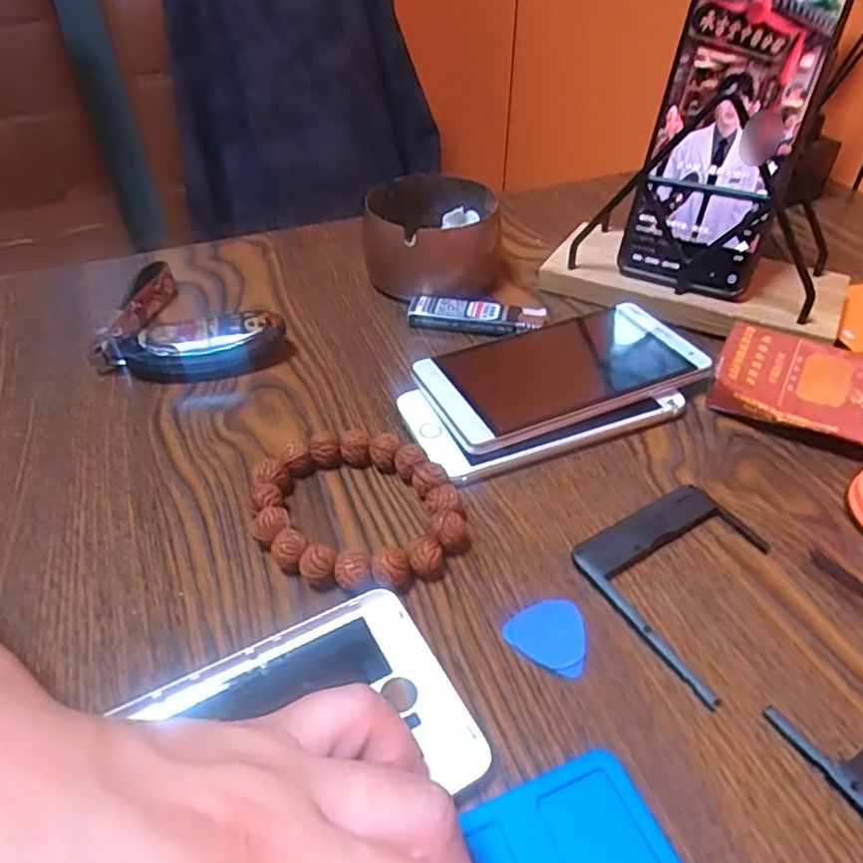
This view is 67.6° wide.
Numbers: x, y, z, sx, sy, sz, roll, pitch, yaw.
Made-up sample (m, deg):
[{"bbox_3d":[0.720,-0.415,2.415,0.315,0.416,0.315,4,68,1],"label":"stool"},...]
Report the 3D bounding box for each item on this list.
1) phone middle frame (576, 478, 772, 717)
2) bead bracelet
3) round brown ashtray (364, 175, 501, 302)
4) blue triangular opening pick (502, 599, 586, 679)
[{"bbox_3d":[0.105,0.056,0.252,0.073,0.006,0.072,-22,47,-22],"label":"phone middle frame"},{"bbox_3d":[-0.033,0.033,0.272,0.078,0.016,0.084,0,43,0],"label":"bead bracelet"},{"bbox_3d":[0.001,-0.121,0.403,0.080,0.049,0.087,1,43,1],"label":"round brown ashtray"},{"bbox_3d":[0.045,0.073,0.236,0.029,0.004,0.027,30,51,29],"label":"blue triangular opening pick"}]

